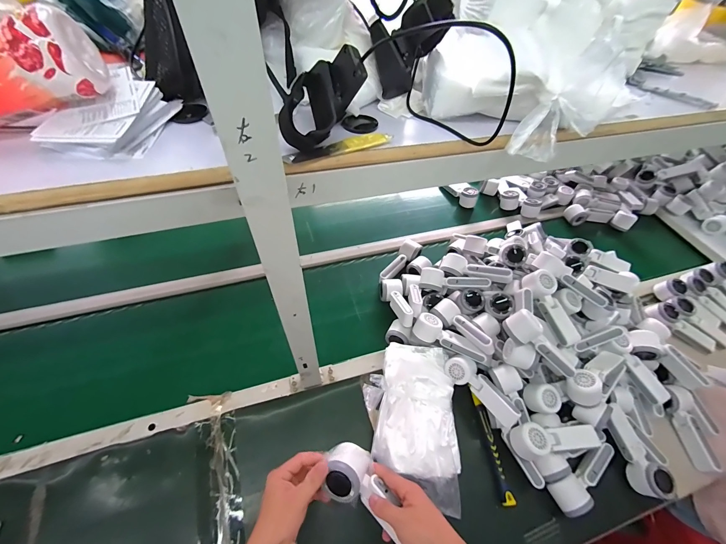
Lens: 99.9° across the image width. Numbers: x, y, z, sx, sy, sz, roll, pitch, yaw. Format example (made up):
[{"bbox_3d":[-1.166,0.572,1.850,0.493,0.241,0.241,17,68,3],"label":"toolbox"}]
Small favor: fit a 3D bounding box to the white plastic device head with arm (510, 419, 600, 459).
[{"bbox_3d":[0.375,0.323,0.600,0.166,0.067,0.060,-5,54,-8],"label":"white plastic device head with arm"}]

